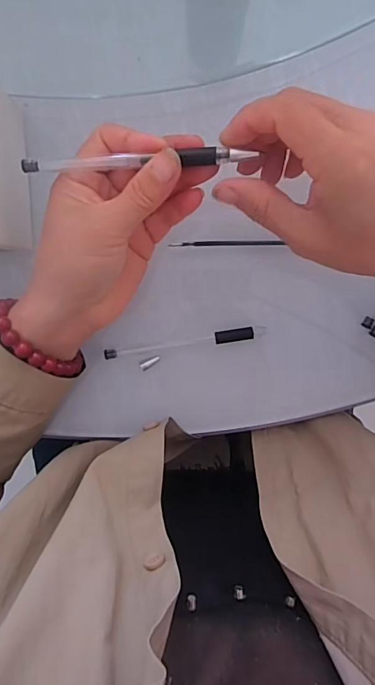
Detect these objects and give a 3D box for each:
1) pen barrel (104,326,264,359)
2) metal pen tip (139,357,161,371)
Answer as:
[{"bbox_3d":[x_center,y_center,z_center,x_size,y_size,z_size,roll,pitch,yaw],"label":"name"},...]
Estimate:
[{"bbox_3d":[-0.002,0.000,0.341,0.118,0.007,0.010,-9,97,2],"label":"pen barrel"},{"bbox_3d":[-0.028,0.015,0.344,0.015,0.005,0.007,-33,96,5],"label":"metal pen tip"}]

